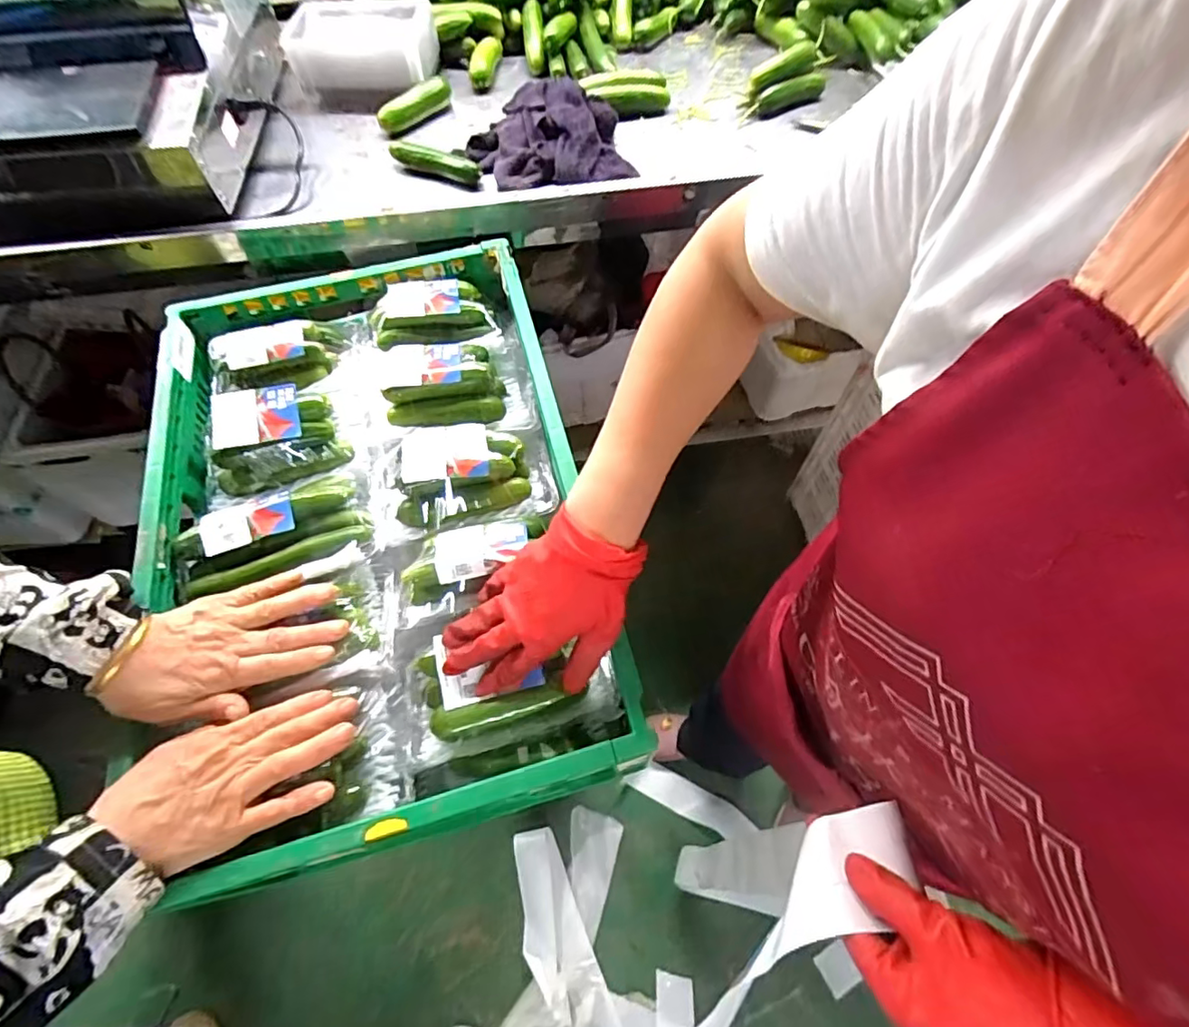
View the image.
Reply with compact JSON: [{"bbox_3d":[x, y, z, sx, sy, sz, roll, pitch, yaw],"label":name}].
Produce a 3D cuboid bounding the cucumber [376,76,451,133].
[{"bbox_3d":[-0.249,-0.568,0.773,0.109,0.032,0.031,-33,64,-3],"label":"cucumber"}]

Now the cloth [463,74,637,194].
[{"bbox_3d":[-0.064,-0.482,0.717,0.203,0.051,0.172,-8,61,-3],"label":"cloth"}]

